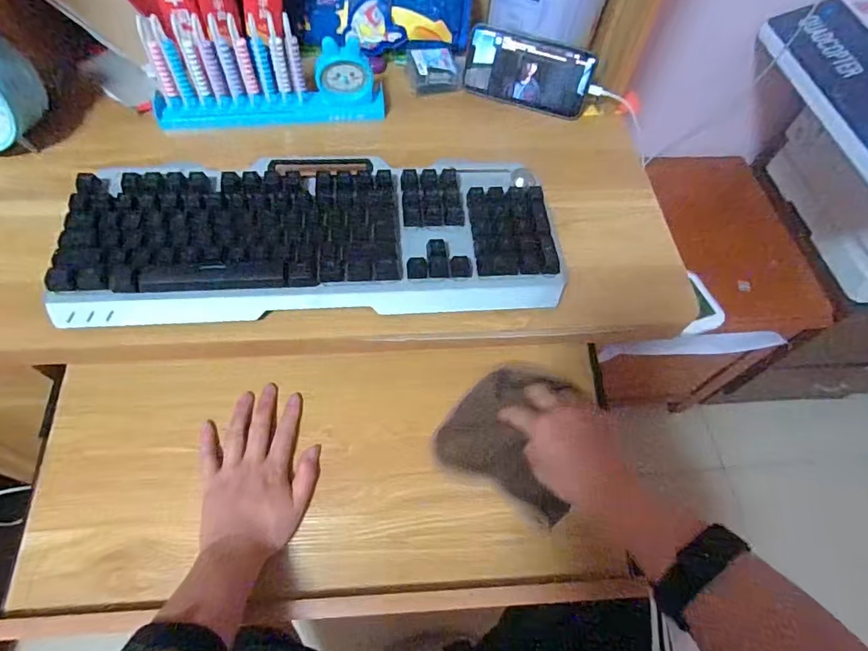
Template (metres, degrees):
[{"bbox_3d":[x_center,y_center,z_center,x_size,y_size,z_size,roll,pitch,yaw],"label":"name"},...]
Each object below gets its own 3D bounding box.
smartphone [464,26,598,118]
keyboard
[{"bbox_3d":[0.109,-0.294,0.568,0.145,0.073,0.008,18,39,7],"label":"smartphone"},{"bbox_3d":[-0.101,-0.084,0.446,0.421,0.034,0.159,-3,60,-6],"label":"keyboard"}]

